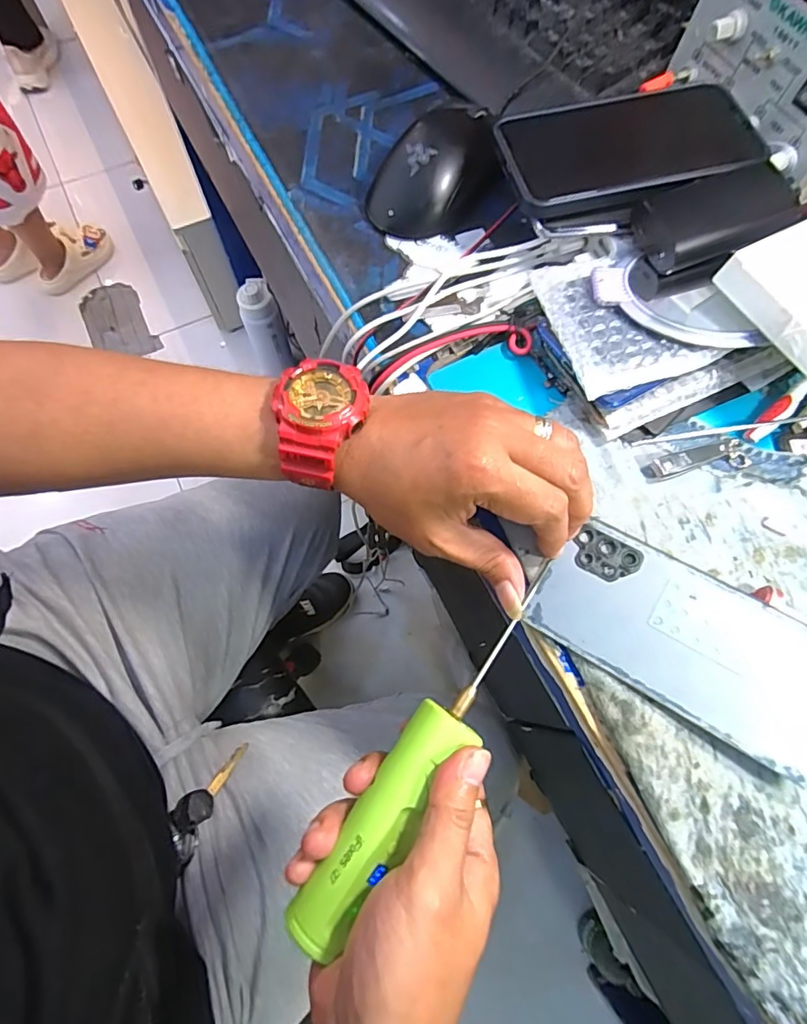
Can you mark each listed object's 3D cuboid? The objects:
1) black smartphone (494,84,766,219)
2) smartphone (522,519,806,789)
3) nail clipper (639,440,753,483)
[{"bbox_3d":[0.142,-0.230,0.323,0.157,0.013,0.082,-12,70,-5],"label":"black smartphone"},{"bbox_3d":[0.145,0.065,0.264,0.149,0.011,0.072,28,72,20],"label":"smartphone"},{"bbox_3d":[0.173,-0.031,0.303,0.061,0.013,0.018,-10,71,-5],"label":"nail clipper"}]

